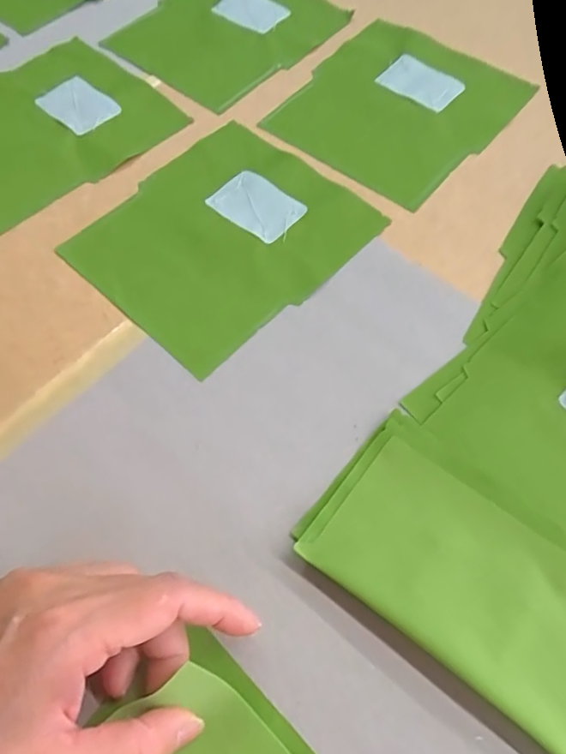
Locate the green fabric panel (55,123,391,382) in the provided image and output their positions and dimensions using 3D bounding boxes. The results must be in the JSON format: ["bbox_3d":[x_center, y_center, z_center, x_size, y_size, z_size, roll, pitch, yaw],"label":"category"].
[{"bbox_3d":[-0.040,-0.094,0.348,0.146,0.005,0.160,40,71,19],"label":"green fabric panel"}]

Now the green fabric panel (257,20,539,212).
[{"bbox_3d":[0.085,-0.207,0.407,0.143,0.009,0.161,36,69,18],"label":"green fabric panel"}]

